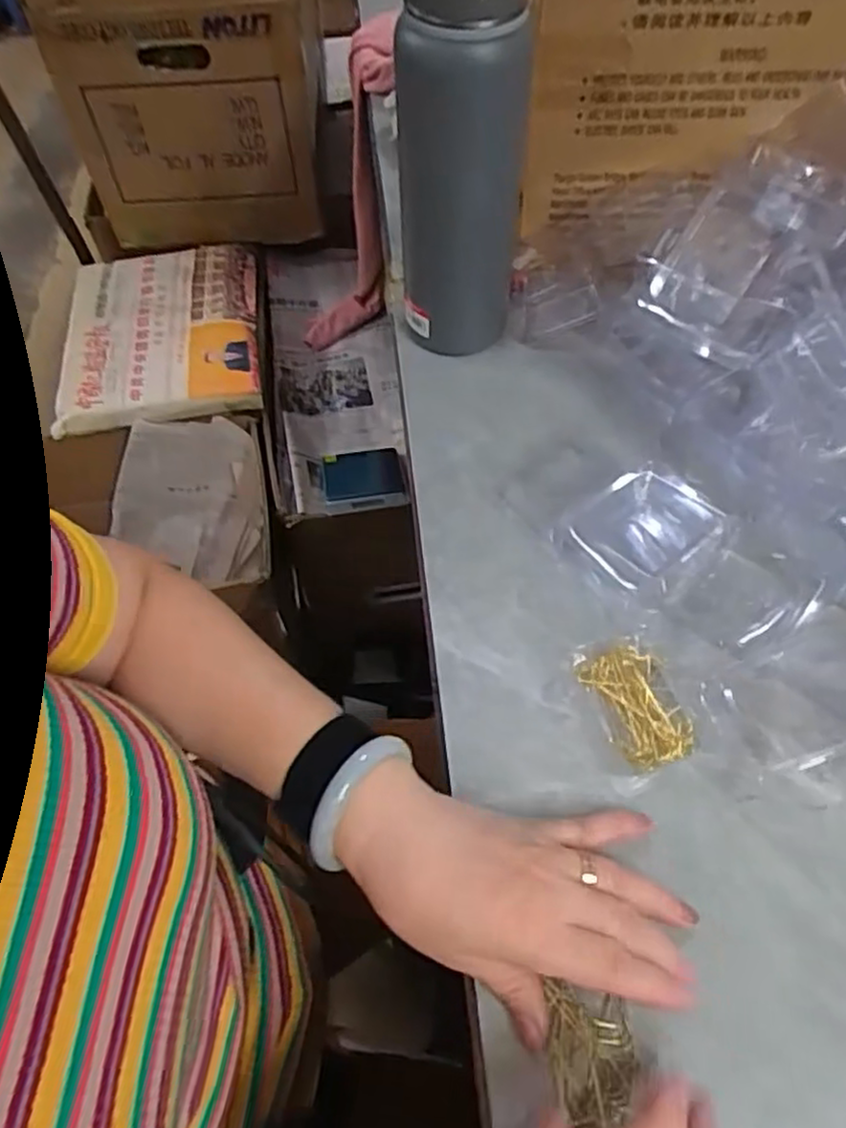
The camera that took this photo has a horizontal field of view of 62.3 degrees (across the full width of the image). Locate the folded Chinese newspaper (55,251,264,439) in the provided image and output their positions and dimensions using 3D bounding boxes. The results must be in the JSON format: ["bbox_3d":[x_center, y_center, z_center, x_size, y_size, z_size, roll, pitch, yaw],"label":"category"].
[{"bbox_3d":[-0.370,-0.339,1.002,0.257,0.033,0.337,-8,58,-4],"label":"folded Chinese newspaper"}]

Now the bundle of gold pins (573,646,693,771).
[{"bbox_3d":[0.120,0.079,0.390,0.040,0.014,0.069,-22,60,-13],"label":"bundle of gold pins"}]

